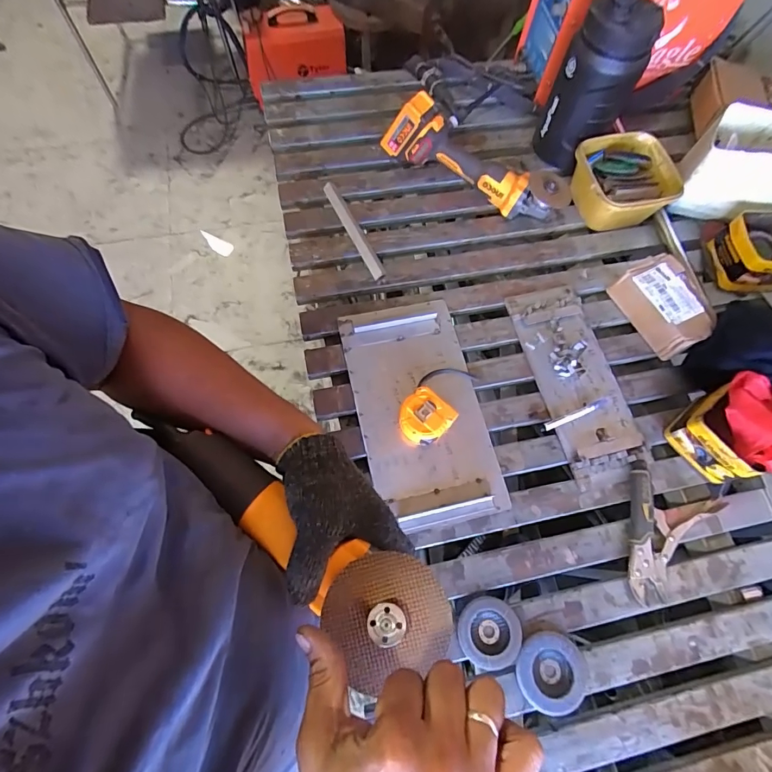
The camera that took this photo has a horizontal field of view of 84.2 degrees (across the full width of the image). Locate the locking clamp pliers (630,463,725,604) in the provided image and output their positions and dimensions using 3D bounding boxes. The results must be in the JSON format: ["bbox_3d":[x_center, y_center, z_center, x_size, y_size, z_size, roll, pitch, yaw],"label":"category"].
[{"bbox_3d":[0.419,0.227,0.642,0.142,0.024,0.192,28,71,10],"label":"locking clamp pliers"}]

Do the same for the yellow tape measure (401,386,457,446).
[{"bbox_3d":[0.061,0.054,0.688,0.076,0.041,0.080,43,73,13],"label":"yellow tape measure"}]

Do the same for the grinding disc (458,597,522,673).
[{"bbox_3d":[0.145,0.345,0.598,0.086,0.012,0.084,0,69,0],"label":"grinding disc"}]

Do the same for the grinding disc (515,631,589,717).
[{"bbox_3d":[0.227,0.391,0.583,0.098,0.015,0.091,0,69,0],"label":"grinding disc"}]

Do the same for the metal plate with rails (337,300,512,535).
[{"bbox_3d":[0.053,0.037,0.711,0.195,0.024,0.375,-13,70,-5],"label":"metal plate with rails"}]

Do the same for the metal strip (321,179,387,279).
[{"bbox_3d":[-0.062,-0.304,0.835,0.028,0.016,0.238,-26,71,-10],"label":"metal strip"}]

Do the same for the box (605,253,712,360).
[{"bbox_3d":[0.490,-0.141,0.763,0.096,0.077,0.169,-28,72,-11],"label":"box"}]

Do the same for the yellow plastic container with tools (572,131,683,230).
[{"bbox_3d":[0.468,-0.398,0.851,0.169,0.103,0.166,-11,70,-7],"label":"yellow plastic container with tools"}]

